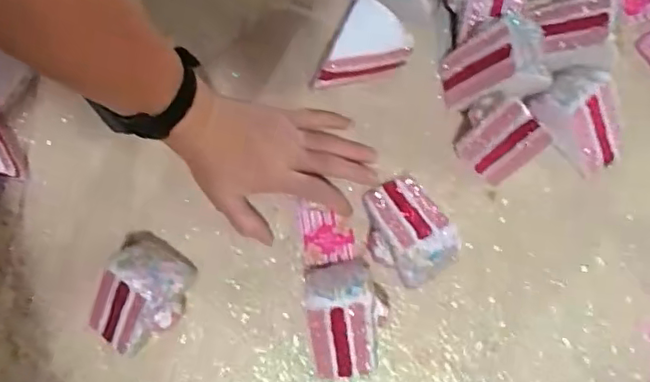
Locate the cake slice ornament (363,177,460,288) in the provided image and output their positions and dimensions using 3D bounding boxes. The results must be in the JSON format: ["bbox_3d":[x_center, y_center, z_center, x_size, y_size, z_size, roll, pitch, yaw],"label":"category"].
[{"bbox_3d":[0.065,0.030,0.485,0.064,0.052,0.090,-31,80,-4],"label":"cake slice ornament"}]

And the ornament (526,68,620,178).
[{"bbox_3d":[0.213,-0.056,0.502,0.052,0.068,0.086,-29,80,-4],"label":"ornament"}]

